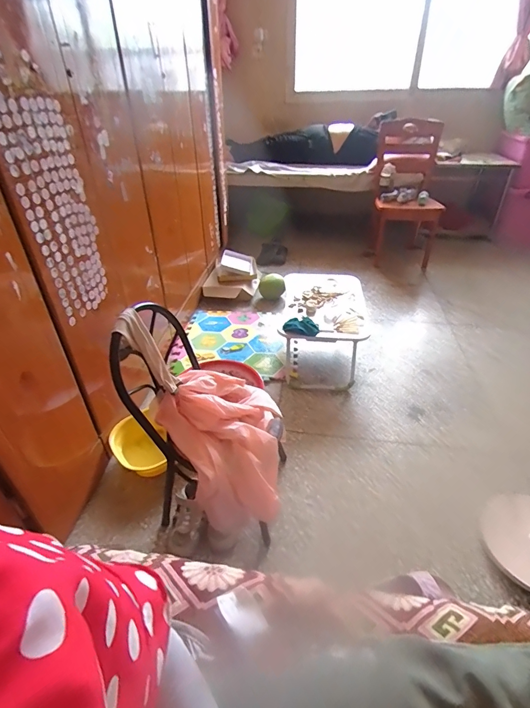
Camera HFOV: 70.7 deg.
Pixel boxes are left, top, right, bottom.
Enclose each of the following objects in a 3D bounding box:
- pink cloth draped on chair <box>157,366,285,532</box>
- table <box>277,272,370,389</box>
[{"bbox_3d":[-0.111,0.248,1.011,0.322,0.286,0.314,-6,32,-5],"label":"pink cloth draped on chair"},{"bbox_3d":[0.271,-0.144,1.798,0.381,0.280,0.626,4,37,5],"label":"table"}]

